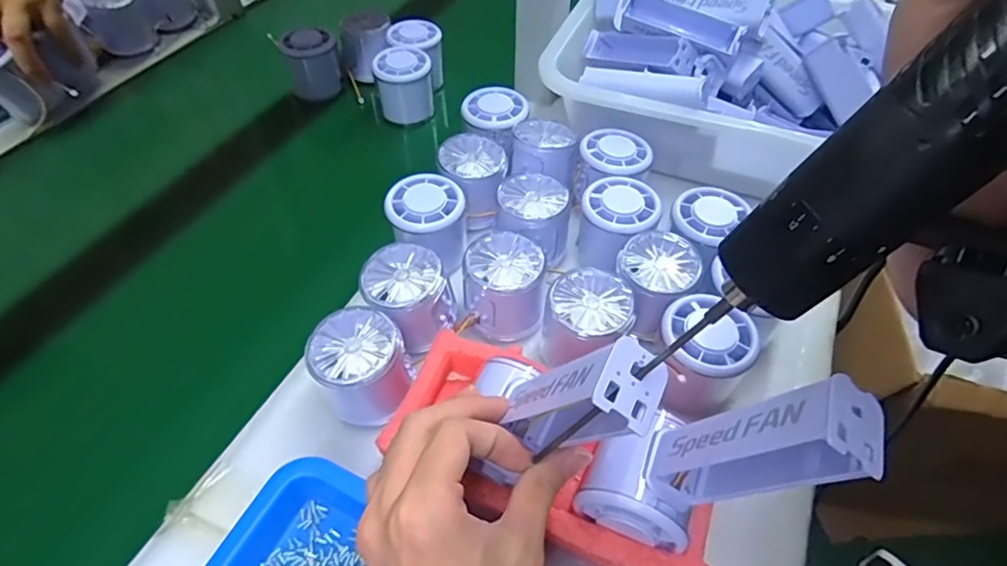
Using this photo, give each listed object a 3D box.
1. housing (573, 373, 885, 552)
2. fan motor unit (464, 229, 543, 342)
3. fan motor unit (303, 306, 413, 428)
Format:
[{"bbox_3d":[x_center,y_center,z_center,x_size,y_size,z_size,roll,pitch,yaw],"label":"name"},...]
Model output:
[{"bbox_3d":[0.092,0.077,0.259,0.050,0.146,0.060,30,49,-18],"label":"housing"},{"bbox_3d":[0.000,0.001,0.402,0.054,0.050,0.056,3,51,2],"label":"fan motor unit"},{"bbox_3d":[-0.087,0.058,0.359,0.053,0.057,0.060,-27,56,-21],"label":"fan motor unit"}]

